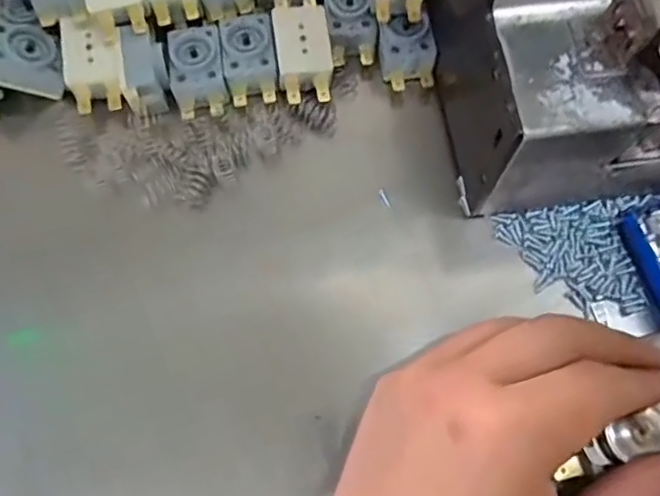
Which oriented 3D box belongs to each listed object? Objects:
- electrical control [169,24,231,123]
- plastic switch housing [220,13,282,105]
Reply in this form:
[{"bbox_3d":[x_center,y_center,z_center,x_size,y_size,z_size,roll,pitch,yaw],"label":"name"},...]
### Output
[{"bbox_3d":[-0.067,-0.090,0.288,0.027,0.015,0.048,-11,72,-2],"label":"electrical control"},{"bbox_3d":[-0.040,-0.097,0.290,0.026,0.012,0.047,-9,72,-2],"label":"plastic switch housing"}]

